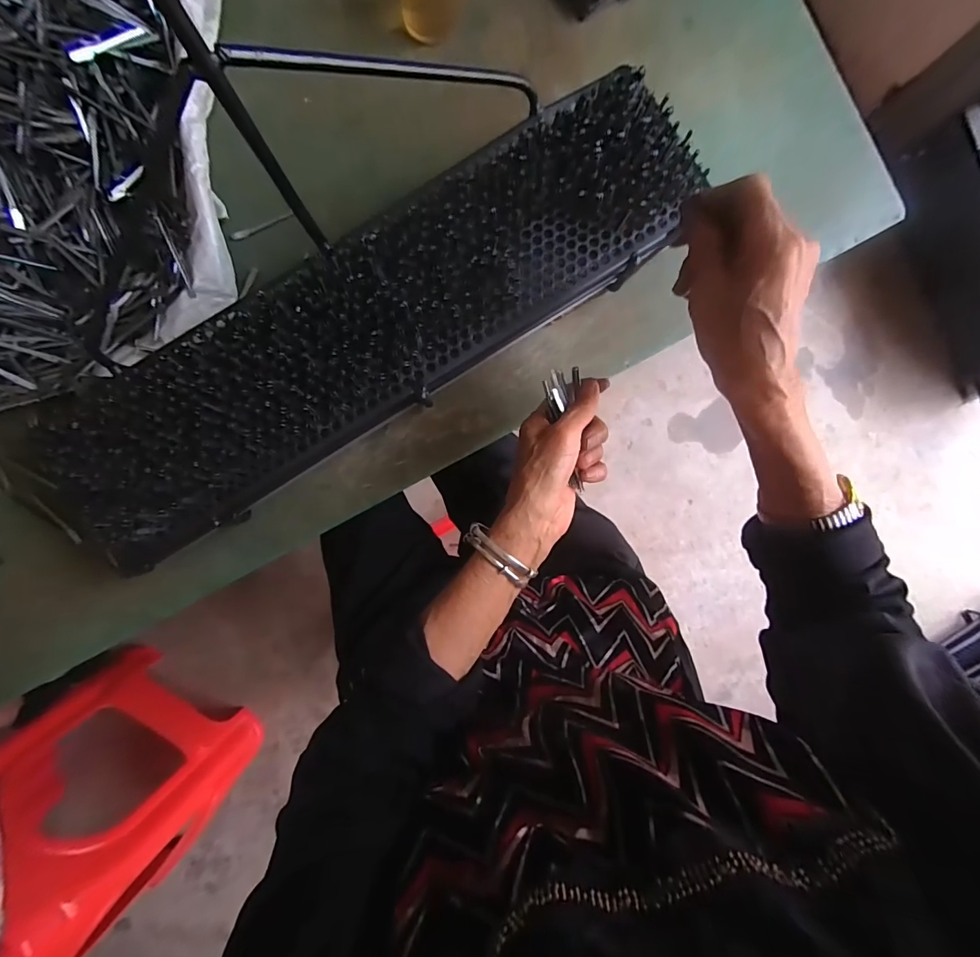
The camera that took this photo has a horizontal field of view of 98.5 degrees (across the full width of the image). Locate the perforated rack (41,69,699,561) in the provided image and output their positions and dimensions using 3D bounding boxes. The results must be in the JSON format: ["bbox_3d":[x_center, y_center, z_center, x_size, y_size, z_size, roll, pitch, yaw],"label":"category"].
[{"bbox_3d":[-0.100,-0.129,0.358,0.594,0.035,0.143,-32,93,0],"label":"perforated rack"}]

